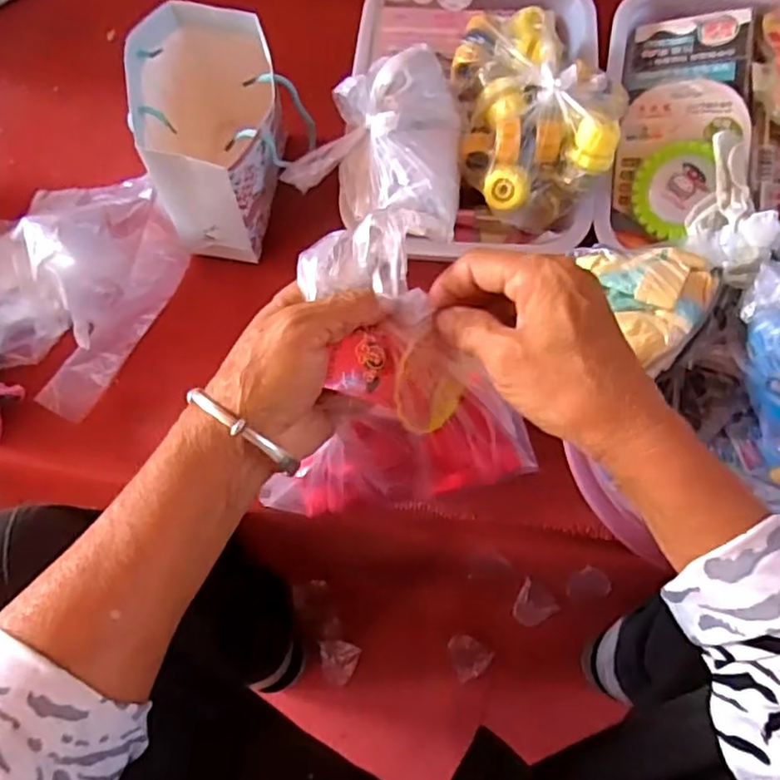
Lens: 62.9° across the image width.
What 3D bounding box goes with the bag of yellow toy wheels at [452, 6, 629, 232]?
[{"bbox_3d":[0.122,-0.231,0.521,0.132,0.062,0.182,-3,75,1],"label":"bag of yellow toy wheels"}]

